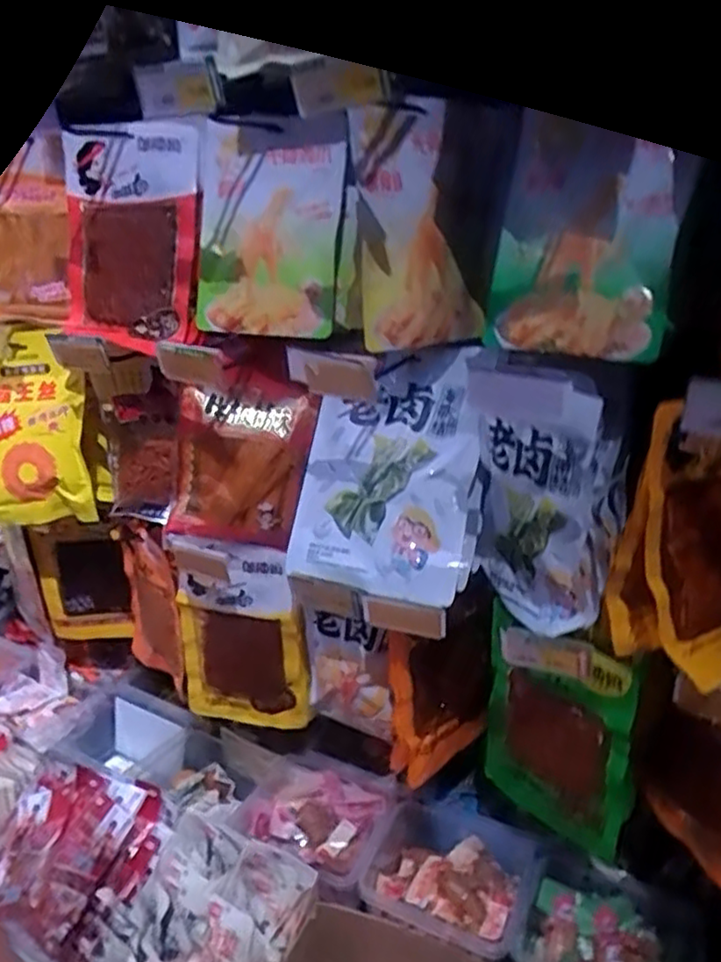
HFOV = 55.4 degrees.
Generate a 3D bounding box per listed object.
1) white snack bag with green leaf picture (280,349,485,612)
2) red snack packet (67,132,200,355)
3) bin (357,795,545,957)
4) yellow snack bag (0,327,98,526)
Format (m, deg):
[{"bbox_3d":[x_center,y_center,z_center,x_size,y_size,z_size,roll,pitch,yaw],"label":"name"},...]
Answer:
[{"bbox_3d":[0.030,-0.009,0.772,0.199,0.266,0.043,8,-15,25],"label":"white snack bag with green leaf picture"},{"bbox_3d":[-0.285,-0.292,0.838,0.196,0.249,0.022,9,10,18],"label":"red snack packet"},{"bbox_3d":[0.116,0.528,0.902,0.205,0.075,0.163,10,26,25],"label":"bin"},{"bbox_3d":[-0.456,-0.072,0.931,0.167,0.260,0.033,-1,7,7],"label":"yellow snack bag"}]

